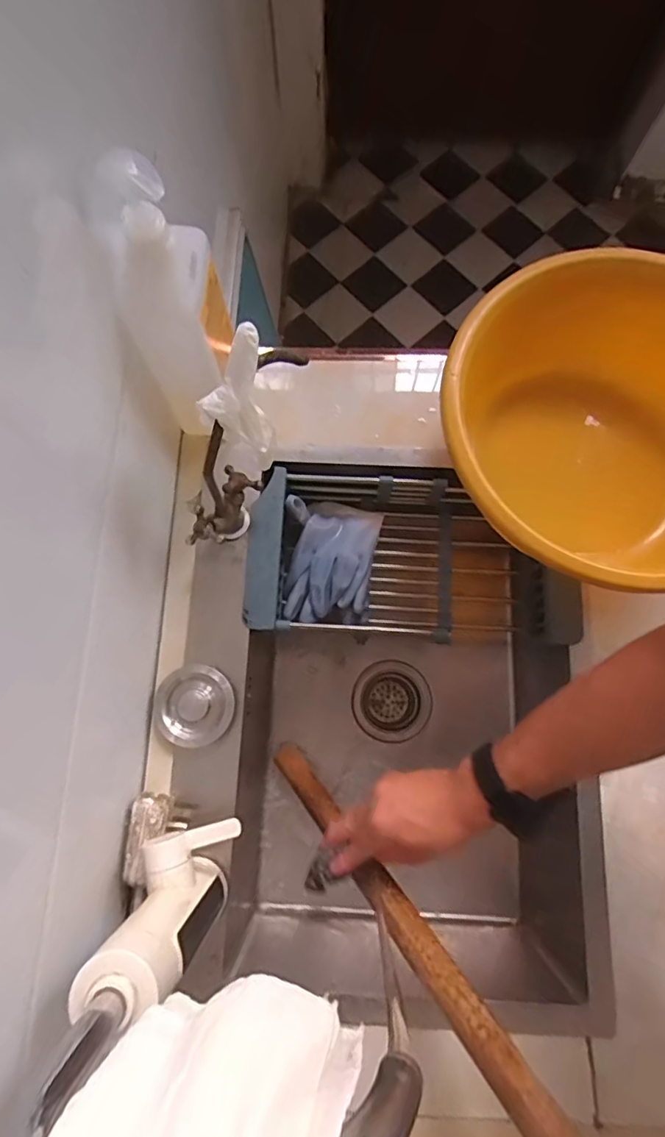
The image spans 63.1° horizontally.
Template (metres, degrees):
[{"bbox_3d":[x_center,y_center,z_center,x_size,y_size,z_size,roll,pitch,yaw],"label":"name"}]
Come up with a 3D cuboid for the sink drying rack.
[{"bbox_3d":[0.083,-0.015,0.651,0.352,0.101,0.189,2,76,0],"label":"sink drying rack"}]

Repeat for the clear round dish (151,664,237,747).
[{"bbox_3d":[-0.148,0.146,0.580,0.079,0.022,0.082,0,76,-1],"label":"clear round dish"}]

